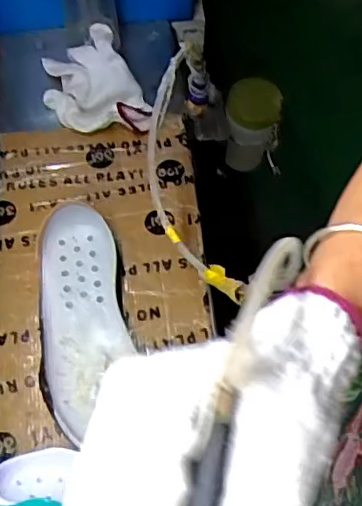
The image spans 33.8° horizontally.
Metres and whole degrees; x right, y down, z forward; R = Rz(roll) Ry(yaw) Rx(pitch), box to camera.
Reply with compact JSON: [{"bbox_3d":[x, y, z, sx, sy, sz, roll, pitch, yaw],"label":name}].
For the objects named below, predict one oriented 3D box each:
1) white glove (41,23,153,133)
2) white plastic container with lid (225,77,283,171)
[{"bbox_3d":[-0.103,-0.205,0.718,0.125,0.051,0.122,-11,64,-7],"label":"white glove"},{"bbox_3d":[0.099,-0.174,0.856,0.076,0.145,0.064,7,63,2],"label":"white plastic container with lid"}]

